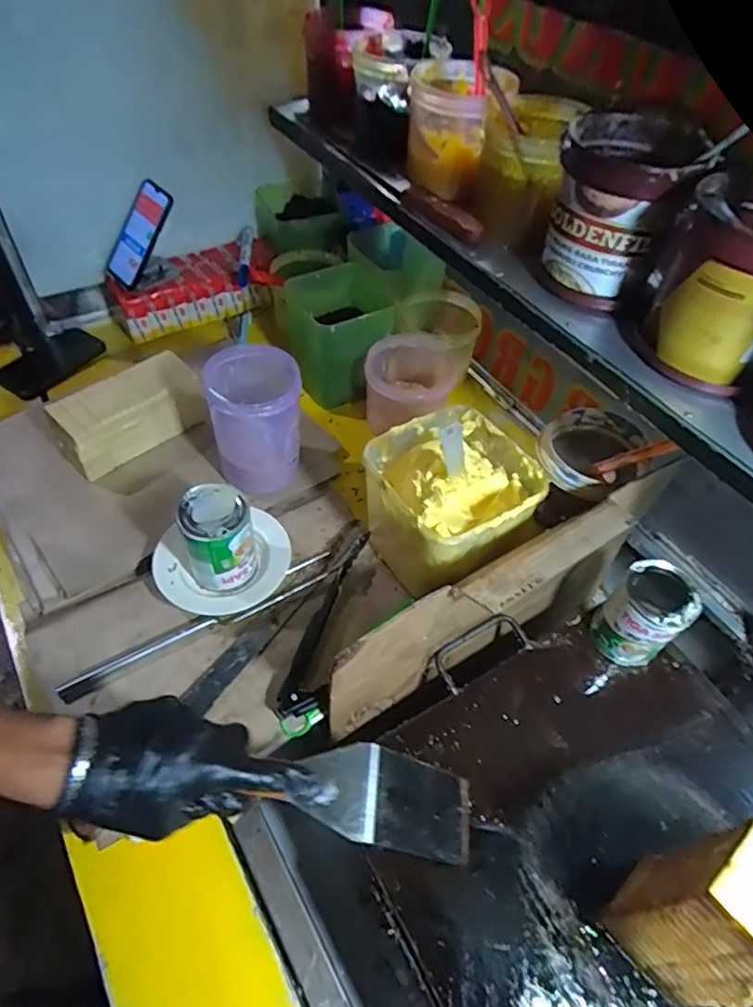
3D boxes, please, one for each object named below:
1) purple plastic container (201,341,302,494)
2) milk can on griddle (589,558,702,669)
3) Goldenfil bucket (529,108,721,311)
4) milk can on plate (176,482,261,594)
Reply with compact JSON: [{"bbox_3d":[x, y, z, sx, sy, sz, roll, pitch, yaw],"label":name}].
[{"bbox_3d":[-0.151,-0.099,0.715,0.096,0.160,0.109,-14,54,-10],"label":"purple plastic container"},{"bbox_3d":[0.279,0.119,0.608,0.069,0.119,0.072,0,53,0],"label":"milk can on griddle"},{"bbox_3d":[0.218,-0.272,0.540,0.112,0.131,0.118,0,53,0],"label":"Goldenfil bucket"},{"bbox_3d":[-0.171,0.034,0.617,0.067,0.095,0.072,0,53,0],"label":"milk can on plate"}]

